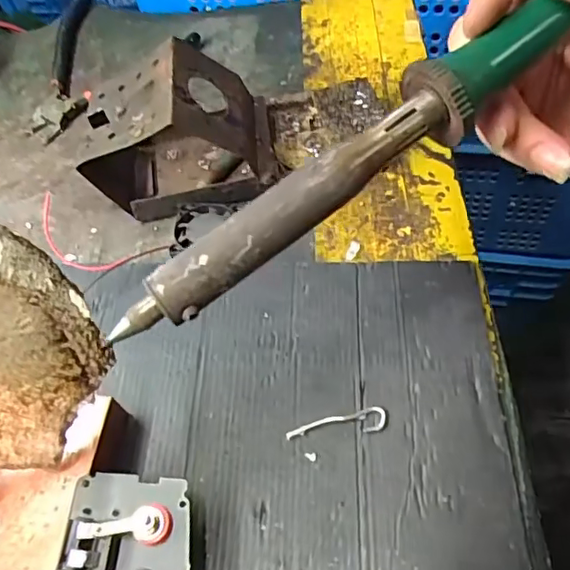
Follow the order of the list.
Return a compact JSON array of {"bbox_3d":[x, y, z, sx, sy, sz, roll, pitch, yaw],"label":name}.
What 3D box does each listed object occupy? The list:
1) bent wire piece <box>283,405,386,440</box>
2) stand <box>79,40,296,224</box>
[{"bbox_3d":[0.024,0.066,0.271,0.047,0.004,0.012,-12,55,0],"label":"bent wire piece"},{"bbox_3d":[-0.063,-0.094,0.349,0.106,0.078,0.072,-7,55,4],"label":"stand"}]

